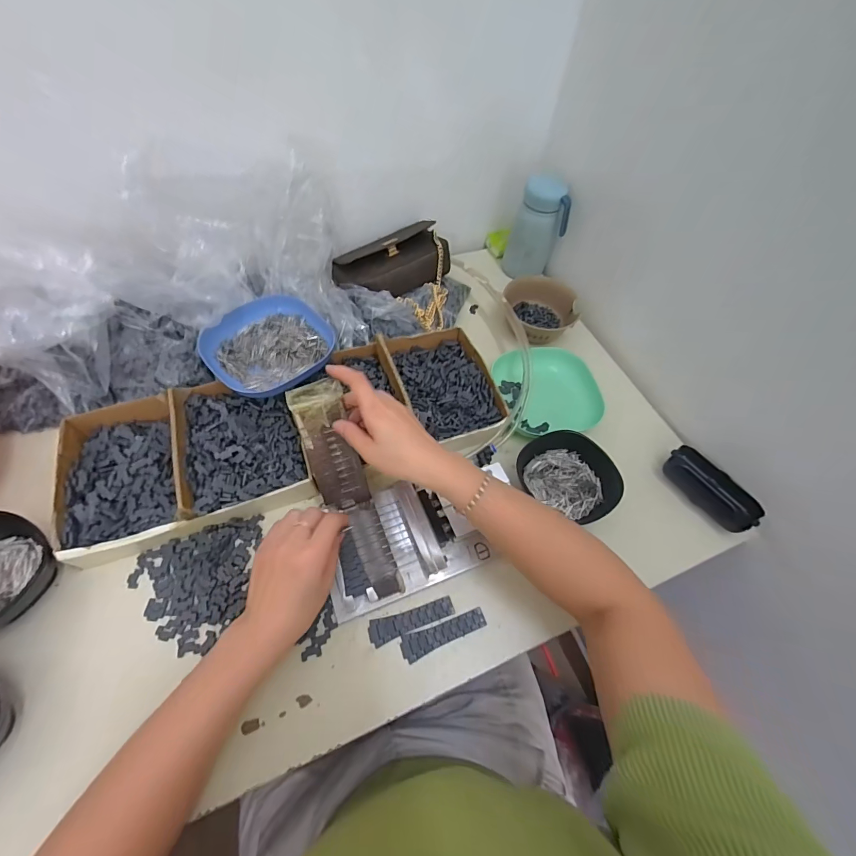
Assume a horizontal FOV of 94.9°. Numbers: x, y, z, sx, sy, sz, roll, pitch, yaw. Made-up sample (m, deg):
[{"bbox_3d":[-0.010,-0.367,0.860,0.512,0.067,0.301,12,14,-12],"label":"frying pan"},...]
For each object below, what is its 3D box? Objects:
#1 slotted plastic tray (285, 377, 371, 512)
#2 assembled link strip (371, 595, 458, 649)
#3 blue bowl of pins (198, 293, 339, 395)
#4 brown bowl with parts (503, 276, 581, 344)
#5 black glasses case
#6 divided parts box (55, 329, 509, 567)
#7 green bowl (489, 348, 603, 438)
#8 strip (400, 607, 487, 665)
[{"bbox_3d":[-0.102,0.020,0.412,0.051,0.012,0.135,-19,101,-16],"label":"slotted plastic tray"},{"bbox_3d":[-0.015,0.191,0.390,0.085,0.004,0.022,-14,60,-13],"label":"assembled link strip"},{"bbox_3d":[-0.200,-0.103,0.498,0.143,0.036,0.140,2,58,-3],"label":"blue bowl of pins"},{"bbox_3d":[0.171,-0.174,0.587,0.109,0.054,0.090,8,58,1],"label":"brown bowl with parts"},{"bbox_3d":[0.341,0.070,0.472,0.053,0.034,0.108,-25,63,-18],"label":"black glasses case"},{"bbox_3d":[-0.149,-0.008,0.458,0.476,0.045,0.185,-16,60,-14],"label":"divided parts box"},{"bbox_3d":[0.159,-0.052,0.530,0.126,0.049,0.121,2,58,-3],"label":"green bowl"},{"bbox_3d":[0.016,0.200,0.386,0.085,0.004,0.023,-19,61,-16],"label":"strip"}]

